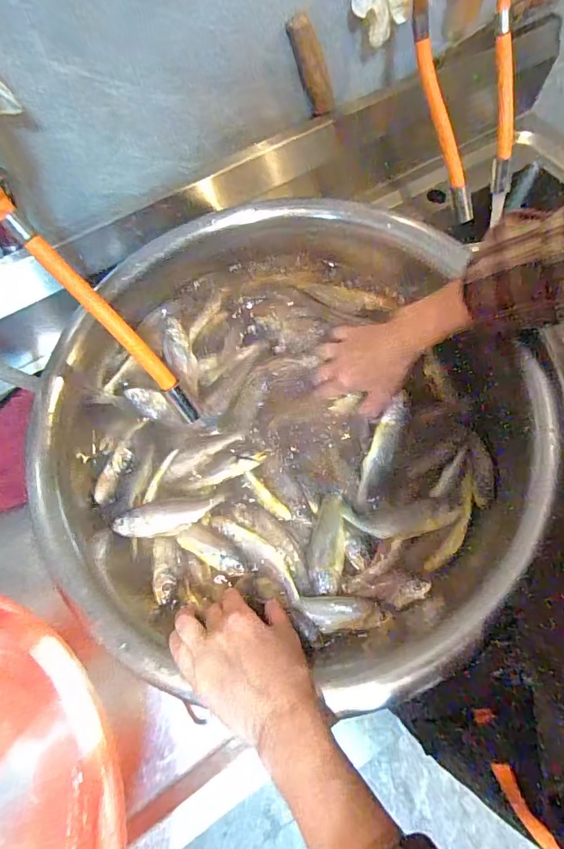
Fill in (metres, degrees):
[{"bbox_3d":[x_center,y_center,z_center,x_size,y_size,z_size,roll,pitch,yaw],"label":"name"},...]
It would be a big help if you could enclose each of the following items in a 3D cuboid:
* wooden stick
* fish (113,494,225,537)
[{"bbox_3d":[0.039,-0.449,0.567,0.031,0.119,0.015,-25,63,15],"label":"wooden stick"},{"bbox_3d":[-0.118,0.097,0.481,0.110,0.015,0.041,-7,64,-1],"label":"fish"}]

